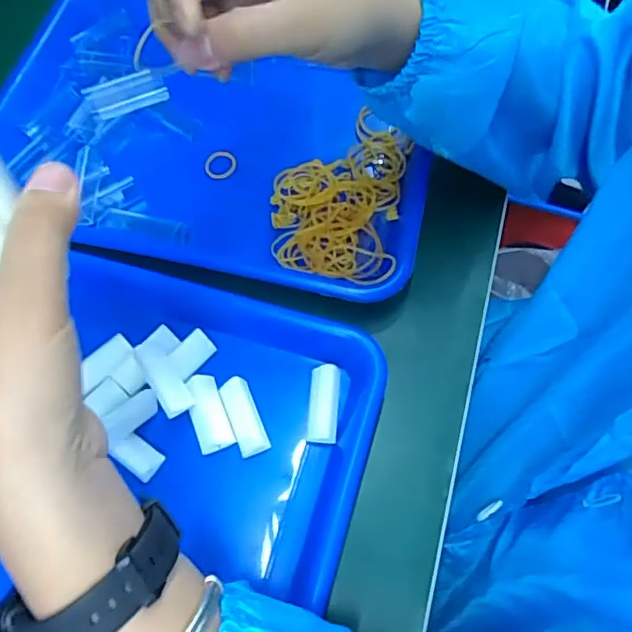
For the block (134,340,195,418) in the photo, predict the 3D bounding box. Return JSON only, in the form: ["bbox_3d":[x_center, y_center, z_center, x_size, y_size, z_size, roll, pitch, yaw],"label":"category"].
[{"bbox_3d":[-0.092,0.038,0.352,0.017,0.013,0.048,-31,68,-12],"label":"block"}]

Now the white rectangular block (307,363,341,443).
[{"bbox_3d":[0.005,0.054,0.353,0.020,0.005,0.047,-1,79,28],"label":"white rectangular block"}]

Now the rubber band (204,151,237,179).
[{"bbox_3d":[-0.073,-0.116,0.440,0.025,0.007,0.020,-16,68,-8],"label":"rubber band"}]

